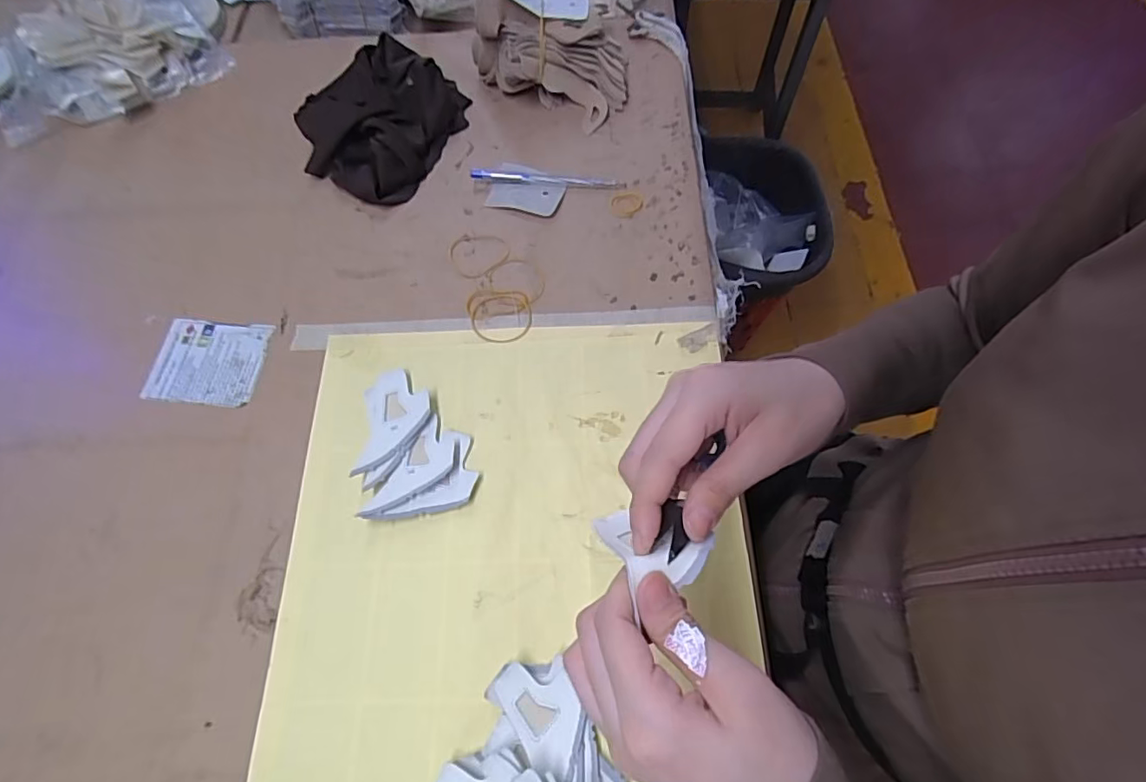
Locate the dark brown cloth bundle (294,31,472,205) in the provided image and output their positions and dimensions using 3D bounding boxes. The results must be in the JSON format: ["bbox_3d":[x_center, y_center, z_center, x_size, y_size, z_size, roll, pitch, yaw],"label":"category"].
[{"bbox_3d":[-0.188,-0.264,0.540,0.139,0.038,0.163,24,69,12],"label":"dark brown cloth bundle"}]

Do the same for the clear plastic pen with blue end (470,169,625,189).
[{"bbox_3d":[-0.024,-0.194,0.515,0.140,0.011,0.014,3,66,4],"label":"clear plastic pen with blue end"}]

